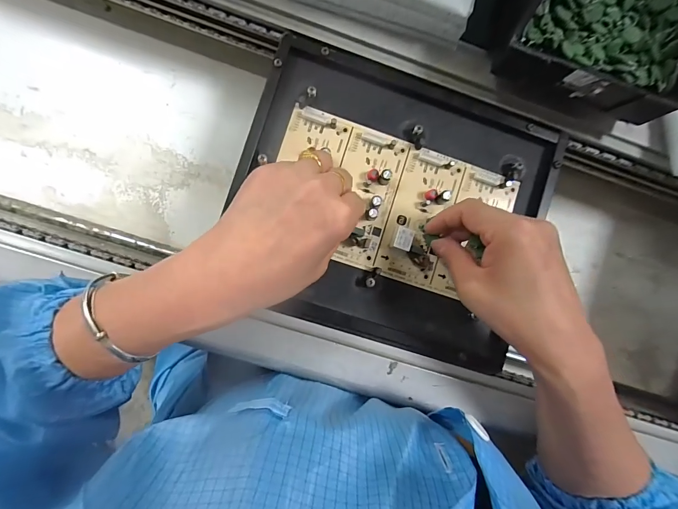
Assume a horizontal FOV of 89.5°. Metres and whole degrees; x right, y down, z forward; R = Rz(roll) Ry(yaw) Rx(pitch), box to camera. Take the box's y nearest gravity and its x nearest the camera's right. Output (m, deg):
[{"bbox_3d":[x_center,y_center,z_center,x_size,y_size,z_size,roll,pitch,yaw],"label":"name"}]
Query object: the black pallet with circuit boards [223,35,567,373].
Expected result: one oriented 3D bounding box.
[{"bbox_3d":[0.049,-0.048,0.312,0.272,0.019,0.248,17,86,-5],"label":"black pallet with circuit boards"}]

